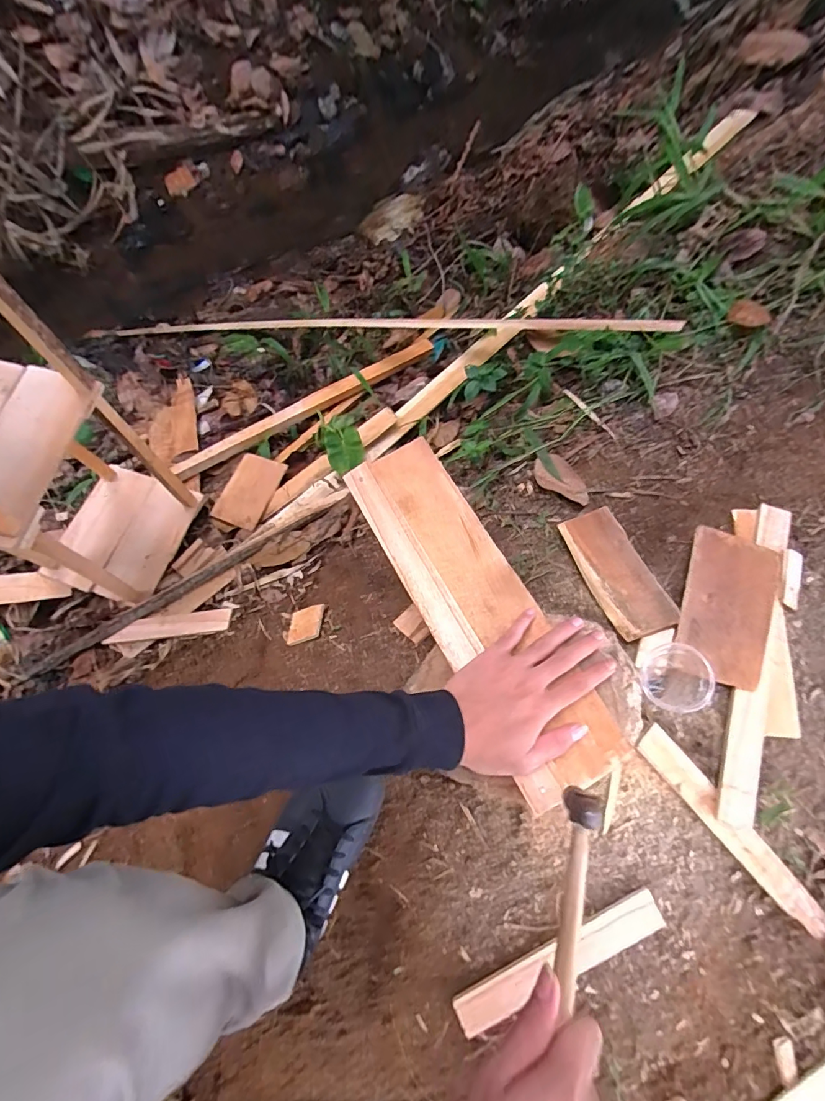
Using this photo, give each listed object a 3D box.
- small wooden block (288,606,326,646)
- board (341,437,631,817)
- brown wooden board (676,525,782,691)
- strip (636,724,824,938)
[{"bbox_3d":[-0.163,0.113,0.711,0.062,0.005,0.055,-17,55,22],"label":"small wooden block"},{"bbox_3d":[0.061,0.047,0.485,0.107,0.017,0.393,-28,68,-10],"label":"board"},{"bbox_3d":[0.394,0.069,0.582,0.106,0.012,0.183,18,77,3],"label":"brown wooden board"},{"bbox_3d":[0.375,0.328,0.547,0.037,0.015,0.302,-42,90,-16],"label":"strip"}]

